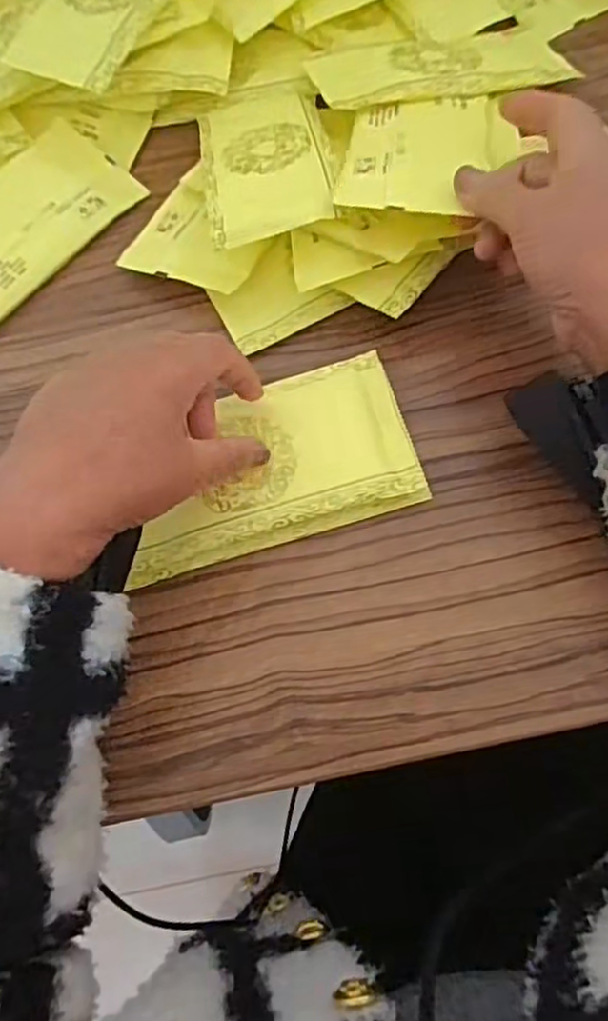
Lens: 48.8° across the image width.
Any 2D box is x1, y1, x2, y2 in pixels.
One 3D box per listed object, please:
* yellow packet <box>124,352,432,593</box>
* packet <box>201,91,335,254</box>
[{"bbox_3d":[-0.021,-0.026,0.370,0.158,0.019,0.088,-17,72,-3],"label":"yellow packet"},{"bbox_3d":[-0.026,-0.226,0.424,0.079,0.010,0.167,-12,54,5],"label":"packet"}]

